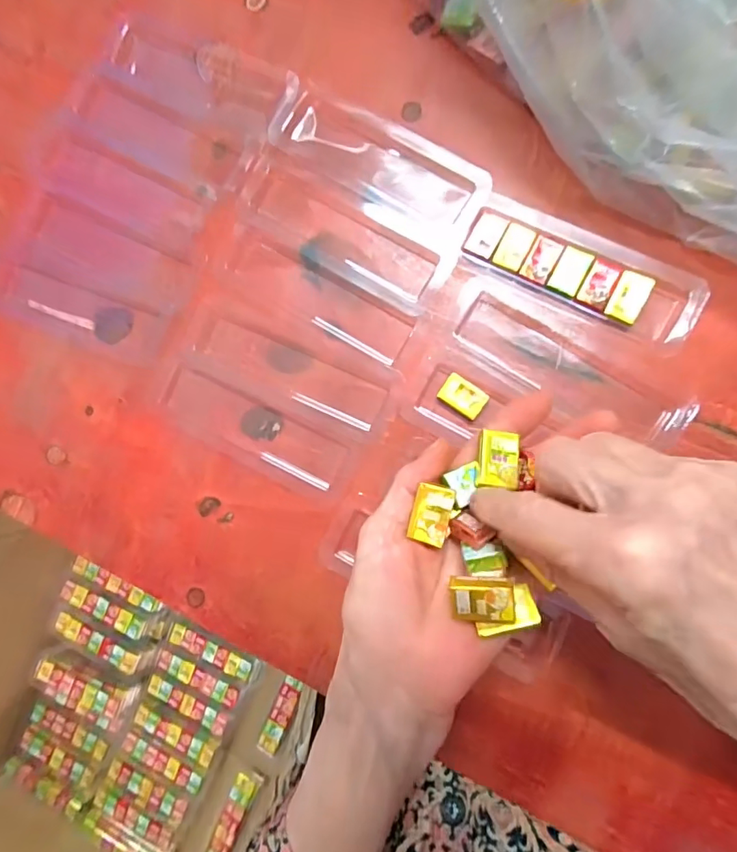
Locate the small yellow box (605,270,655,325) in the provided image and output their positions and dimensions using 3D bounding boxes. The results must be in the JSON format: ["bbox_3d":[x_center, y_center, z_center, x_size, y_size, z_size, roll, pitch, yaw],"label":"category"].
[{"bbox_3d":[0.142,-0.070,0.269,0.017,0.004,0.026,25,90,10],"label":"small yellow box"}]

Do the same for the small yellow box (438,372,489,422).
[{"bbox_3d":[0.054,-0.017,0.280,0.026,0.008,0.018,35,92,10],"label":"small yellow box"}]

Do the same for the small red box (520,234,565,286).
[{"bbox_3d":[0.098,-0.094,0.277,0.016,0.004,0.026,26,90,10],"label":"small red box"}]

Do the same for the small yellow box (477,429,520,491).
[{"bbox_3d":[0.057,0.015,0.215,0.017,0.005,0.022,3,86,9],"label":"small yellow box"}]

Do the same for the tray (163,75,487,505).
[{"bbox_3d":[-0.032,-0.082,0.301,0.140,0.008,0.225,24,90,10],"label":"tray"}]

